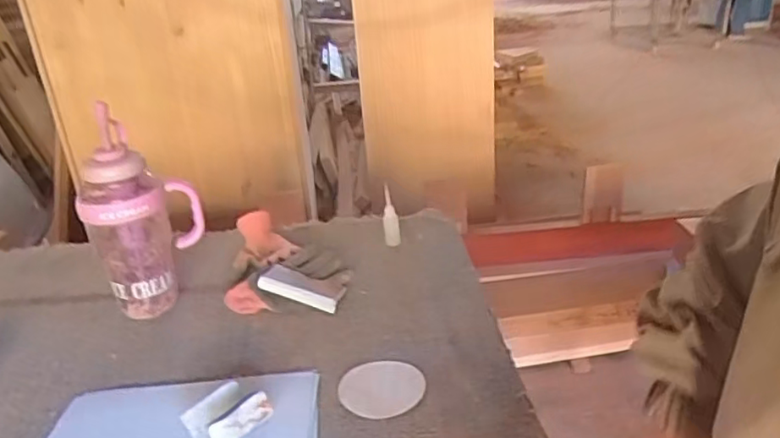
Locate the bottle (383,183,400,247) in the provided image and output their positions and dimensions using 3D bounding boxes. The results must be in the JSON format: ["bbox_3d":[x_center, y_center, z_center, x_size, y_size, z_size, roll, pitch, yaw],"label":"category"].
[{"bbox_3d":[0.002,-0.006,1.048,0.027,0.102,0.033,-4,24,1],"label":"bottle"}]

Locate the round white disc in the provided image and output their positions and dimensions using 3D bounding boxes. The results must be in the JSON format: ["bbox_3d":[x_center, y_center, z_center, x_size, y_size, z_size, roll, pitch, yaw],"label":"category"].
[{"bbox_3d":[-0.009,0.187,0.682,0.091,0.010,0.096,-3,24,1],"label":"round white disc"}]

